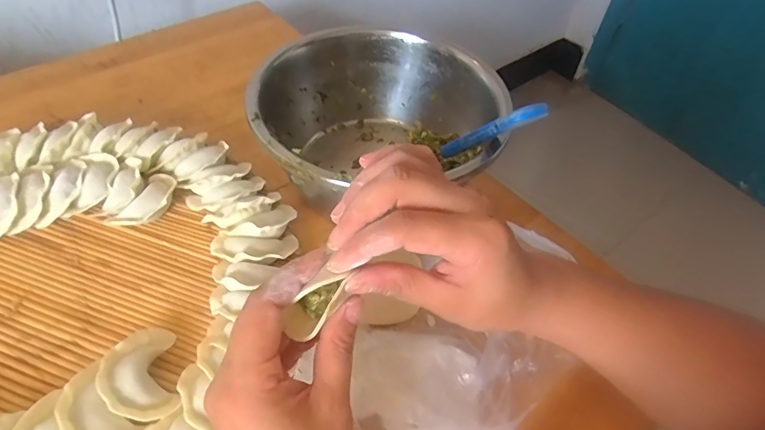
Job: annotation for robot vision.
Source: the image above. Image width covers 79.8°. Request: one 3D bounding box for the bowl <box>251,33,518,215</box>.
[{"bbox_3d":[-0.007,-0.069,0.418,0.192,0.096,0.210,2,50,-3],"label":"bowl"}]

